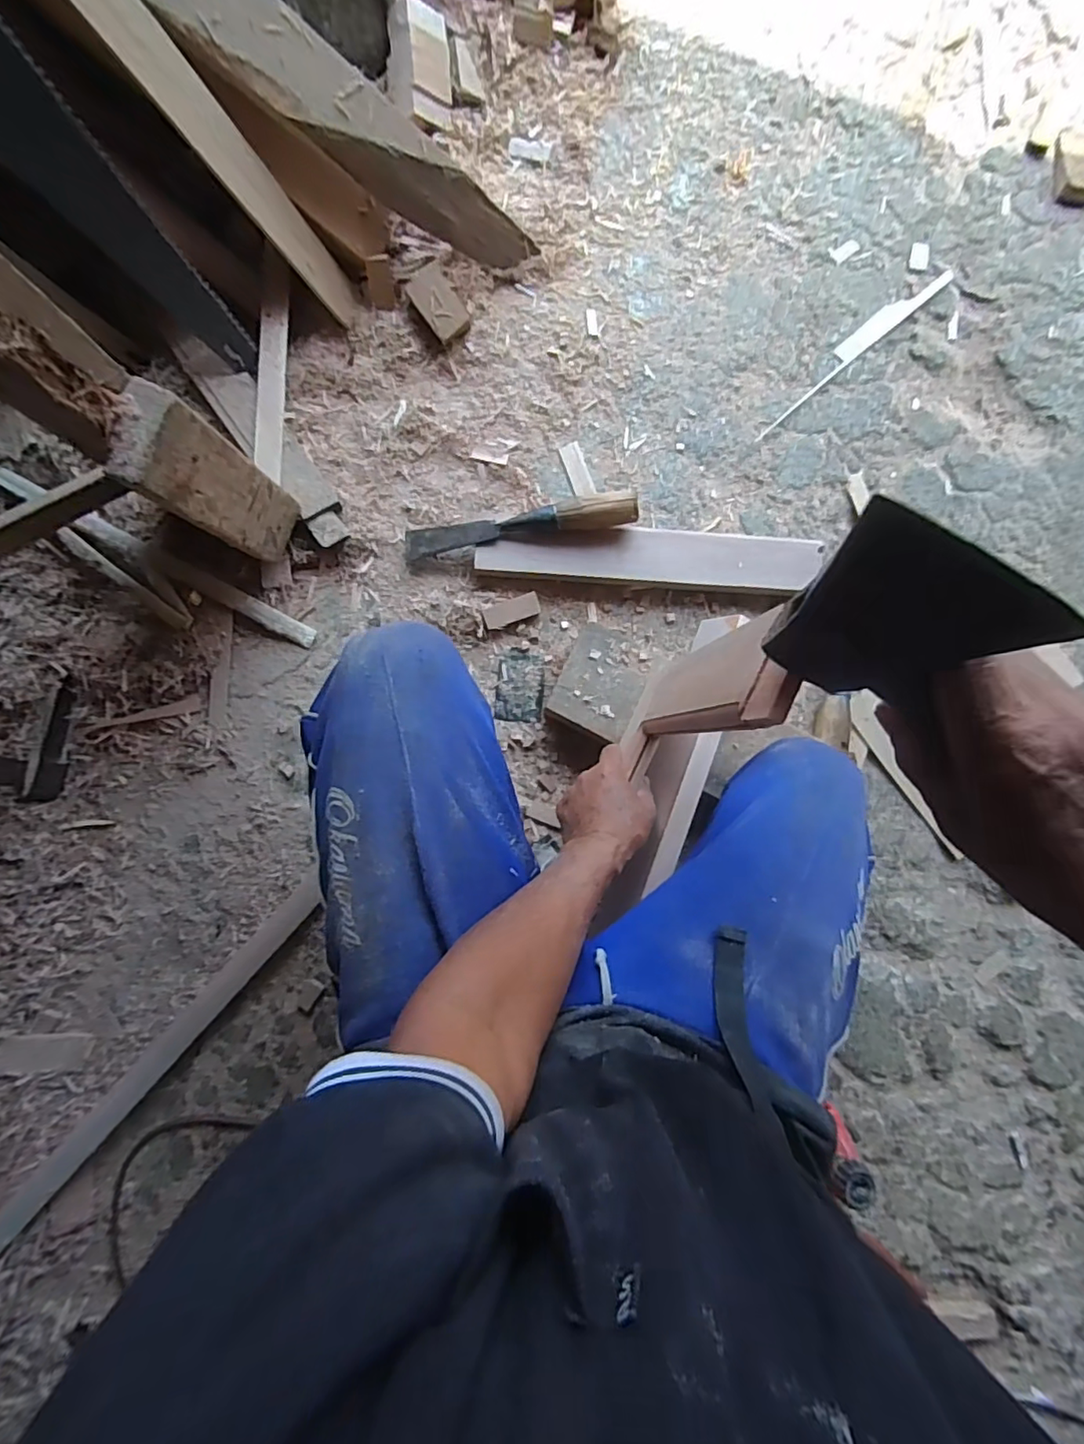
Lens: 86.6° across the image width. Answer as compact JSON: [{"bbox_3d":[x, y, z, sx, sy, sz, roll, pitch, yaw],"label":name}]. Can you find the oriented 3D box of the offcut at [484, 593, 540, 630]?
[{"bbox_3d":[-0.037,-0.138,0.717,0.071,0.004,0.028,-22,102,-6],"label":"offcut"}]

